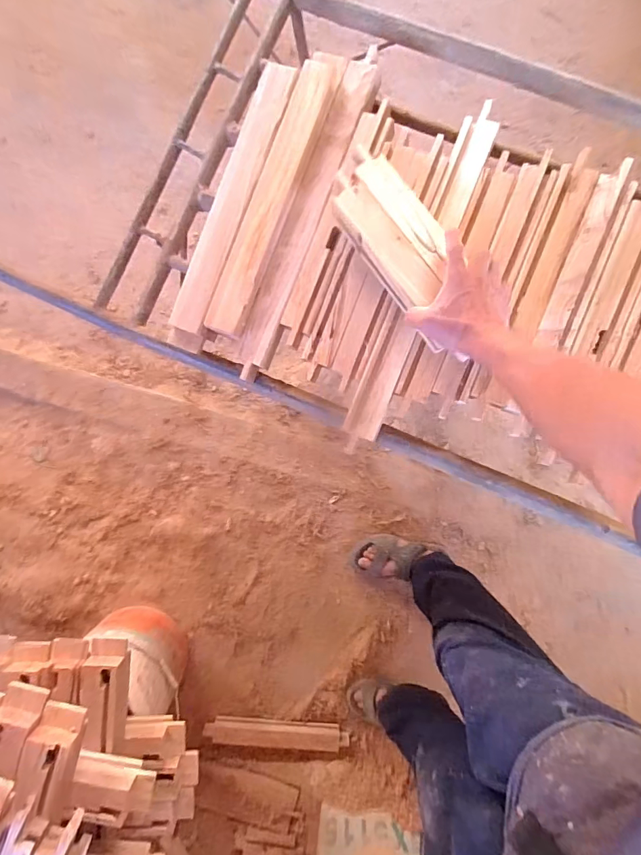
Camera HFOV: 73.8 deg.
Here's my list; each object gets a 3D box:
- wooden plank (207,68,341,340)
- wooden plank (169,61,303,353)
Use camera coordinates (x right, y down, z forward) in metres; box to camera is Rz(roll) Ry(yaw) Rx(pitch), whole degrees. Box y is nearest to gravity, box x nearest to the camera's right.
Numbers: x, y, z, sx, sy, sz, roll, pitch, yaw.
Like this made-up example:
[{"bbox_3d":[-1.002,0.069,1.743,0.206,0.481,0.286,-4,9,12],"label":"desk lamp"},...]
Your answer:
[{"bbox_3d":[-0.076,-0.346,0.655,0.060,0.017,0.423,22,92,-1],"label":"wooden plank"},{"bbox_3d":[-0.143,-0.342,0.670,0.059,0.022,0.452,21,92,-1],"label":"wooden plank"}]

